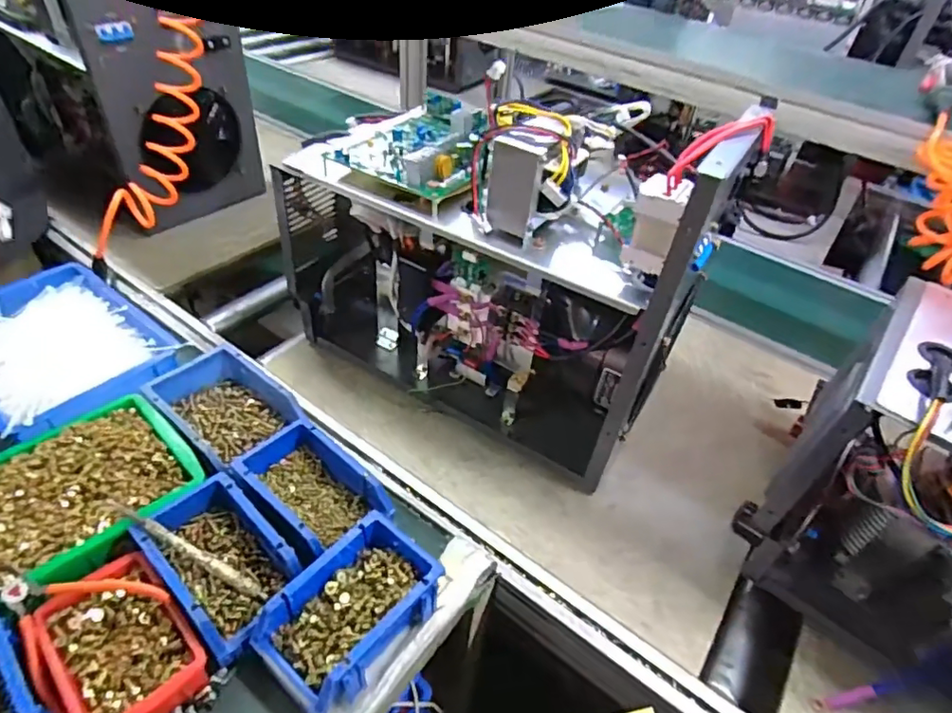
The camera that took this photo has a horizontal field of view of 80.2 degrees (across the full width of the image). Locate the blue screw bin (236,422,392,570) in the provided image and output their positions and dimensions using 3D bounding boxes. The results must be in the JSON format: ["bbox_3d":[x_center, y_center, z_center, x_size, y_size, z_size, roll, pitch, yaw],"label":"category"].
[{"bbox_3d":[-0.189,0.162,0.648,0.171,0.083,0.113,34,48,26],"label":"blue screw bin"}]

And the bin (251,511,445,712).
[{"bbox_3d":[-0.121,0.245,0.547,0.106,0.064,0.159,32,48,25],"label":"bin"}]

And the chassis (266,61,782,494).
[{"bbox_3d":[-0.005,-0.155,0.763,0.568,0.427,0.259,28,46,21],"label":"chassis"}]

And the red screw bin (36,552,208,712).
[{"bbox_3d":[-0.324,0.265,0.517,0.098,0.046,0.151,-31,55,-35],"label":"red screw bin"}]

